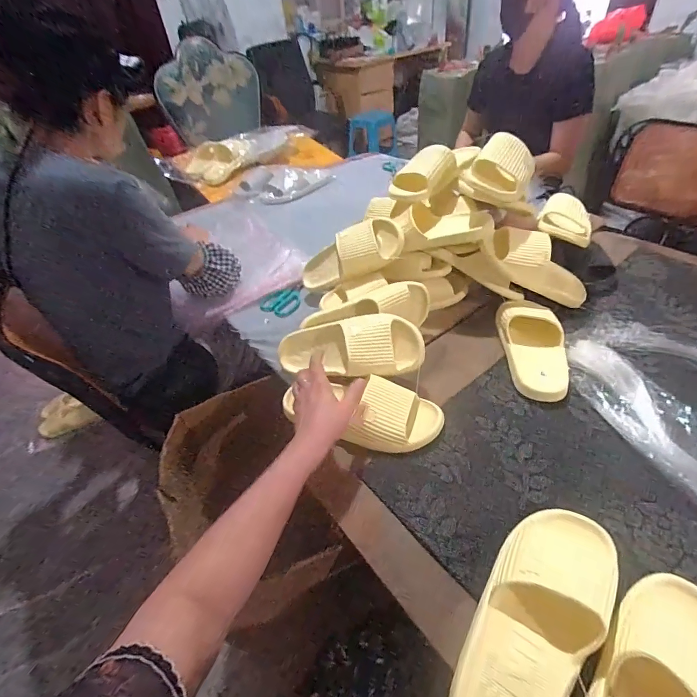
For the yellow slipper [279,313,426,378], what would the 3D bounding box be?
[{"bbox_3d":[-0.003,-0.003,0.641,0.250,0.101,0.080,-2,8,12],"label":"yellow slipper"}]

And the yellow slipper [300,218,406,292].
[{"bbox_3d":[-0.003,-0.187,0.780,0.240,0.088,0.077,-14,31,43],"label":"yellow slipper"}]

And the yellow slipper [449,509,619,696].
[{"bbox_3d":[0.191,0.268,0.391,0.100,0.074,0.263,27,52,31],"label":"yellow slipper"}]

